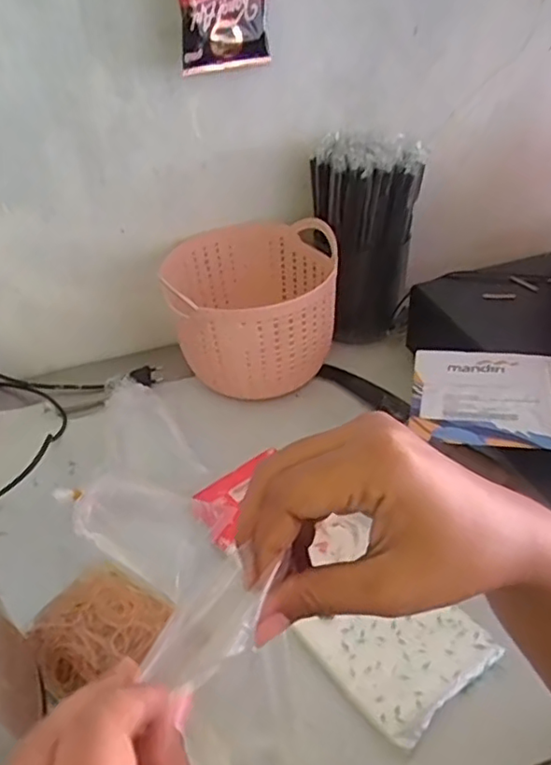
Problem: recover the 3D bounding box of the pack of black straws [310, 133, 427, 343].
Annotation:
[{"bbox_3d":[0.094,-0.157,0.693,0.098,0.210,0.093,-23,42,-23],"label":"pack of black straws"}]

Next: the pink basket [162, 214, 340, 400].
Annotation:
[{"bbox_3d":[-0.022,-0.082,0.667,0.166,0.116,0.173,-2,38,2],"label":"pink basket"}]

